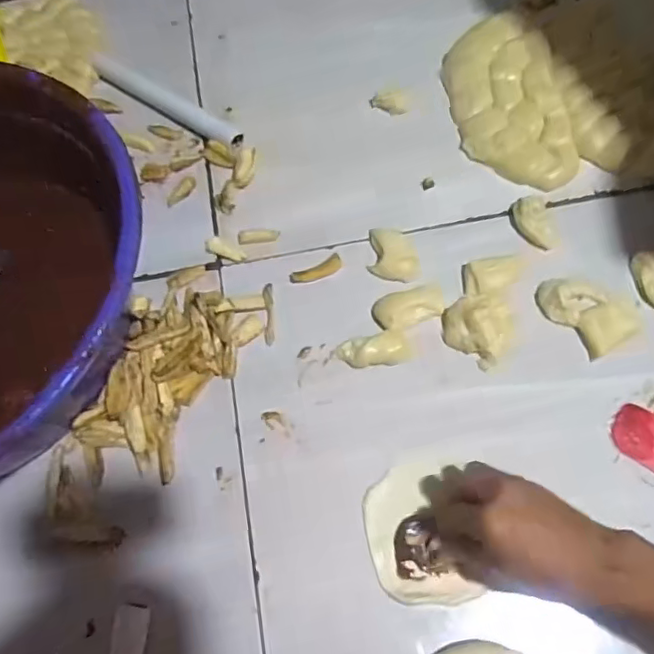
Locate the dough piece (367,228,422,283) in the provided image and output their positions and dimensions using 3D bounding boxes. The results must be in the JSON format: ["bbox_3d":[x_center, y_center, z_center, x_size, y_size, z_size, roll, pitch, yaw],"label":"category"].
[{"bbox_3d":[0.071,-0.076,0.581,0.054,0.013,0.057,4,65,5],"label":"dough piece"}]

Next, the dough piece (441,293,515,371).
[{"bbox_3d":[0.147,-0.004,0.533,0.066,0.025,0.065,36,72,18],"label":"dough piece"}]

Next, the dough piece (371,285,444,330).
[{"bbox_3d":[0.082,-0.020,0.554,0.070,0.013,0.041,-14,64,-3],"label":"dough piece"}]

